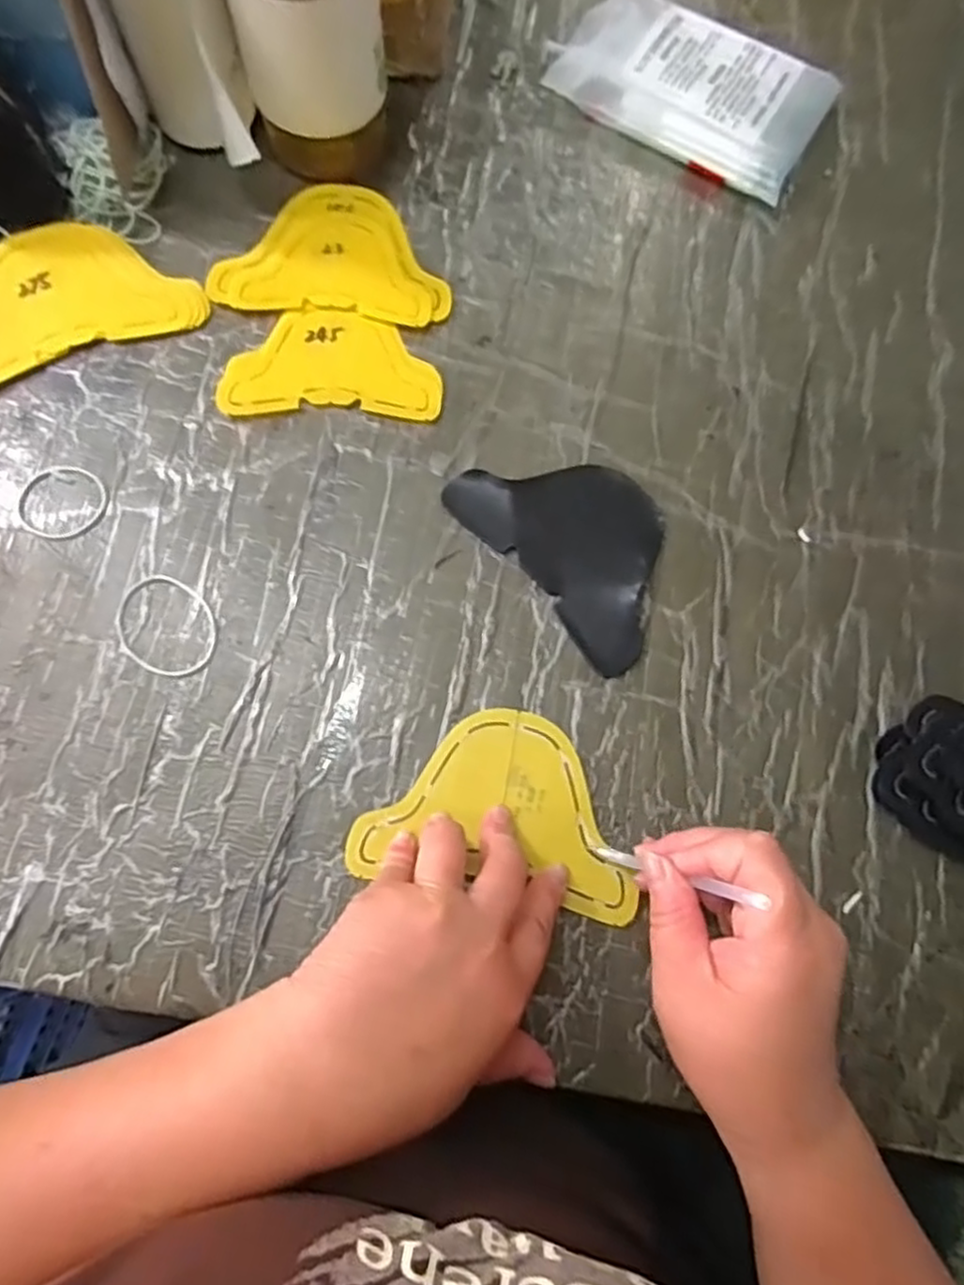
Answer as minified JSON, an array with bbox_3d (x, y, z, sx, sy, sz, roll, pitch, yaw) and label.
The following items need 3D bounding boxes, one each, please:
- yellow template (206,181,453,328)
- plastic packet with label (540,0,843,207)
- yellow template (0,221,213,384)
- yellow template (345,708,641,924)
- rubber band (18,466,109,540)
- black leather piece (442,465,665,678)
[{"bbox_3d":[-0.091,-0.246,0.458,0.142,0.005,0.095,5,75,0],"label":"yellow template"},{"bbox_3d":[0.140,-0.374,0.492,0.176,0.028,0.100,29,76,6],"label":"plastic packet with label"},{"bbox_3d":[-0.250,-0.208,0.435,0.148,0.005,0.089,-23,80,-9],"label":"yellow template"},{"bbox_3d":[0.011,0.081,0.368,0.139,0.006,0.091,10,75,1],"label":"yellow template"},{"bbox_3d":[-0.236,-0.079,0.408,0.048,0.004,0.045,0,75,-2],"label":"rubber band"},{"bbox_3d":[0.056,-0.061,0.416,0.089,0.005,0.140,-40,80,-11],"label":"black leather piece"}]

